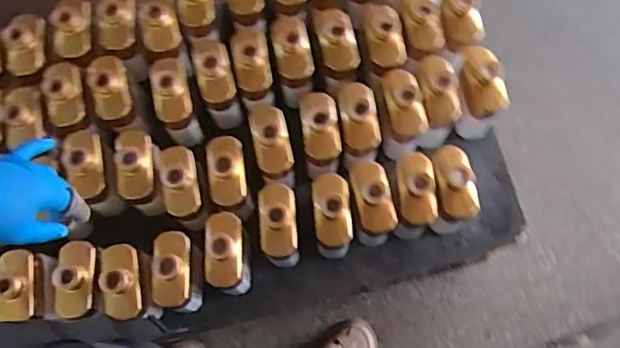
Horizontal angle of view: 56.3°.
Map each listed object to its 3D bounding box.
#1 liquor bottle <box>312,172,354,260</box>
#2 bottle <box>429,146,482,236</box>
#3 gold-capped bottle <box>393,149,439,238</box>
[{"bbox_3d":[0.035,0.071,0.948,0.058,0.159,0.117,-5,75,-1],"label":"liquor bottle"},{"bbox_3d":[0.228,0.028,0.954,0.074,0.153,0.130,-18,75,-5],"label":"bottle"},{"bbox_3d":[0.166,0.035,0.953,0.064,0.154,0.125,0,74,0],"label":"gold-capped bottle"}]

